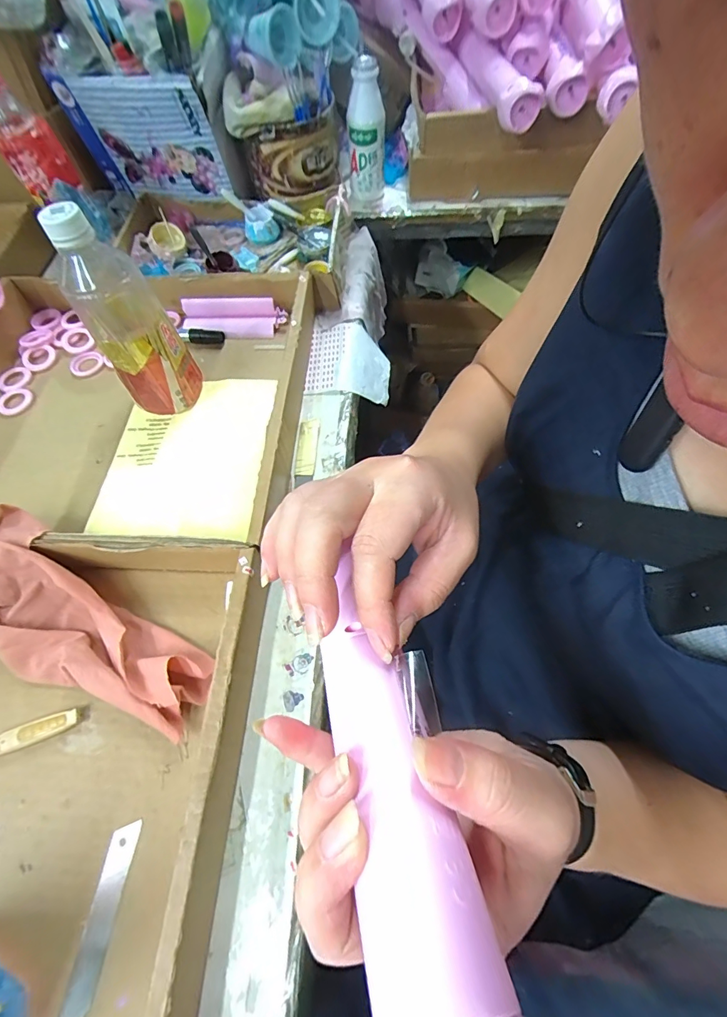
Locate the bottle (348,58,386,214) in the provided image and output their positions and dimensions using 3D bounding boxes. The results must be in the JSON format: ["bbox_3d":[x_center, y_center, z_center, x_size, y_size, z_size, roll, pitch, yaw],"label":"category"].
[{"bbox_3d":[0.005,-0.512,0.583,0.050,0.152,0.043,1,63,3],"label":"bottle"}]

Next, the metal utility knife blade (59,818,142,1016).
[{"bbox_3d":[-0.165,0.257,0.264,0.019,0.004,0.097,6,63,5],"label":"metal utility knife blade"}]

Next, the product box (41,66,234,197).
[{"bbox_3d":[-0.275,-0.464,0.540,0.177,0.138,0.036,1,63,3],"label":"product box"}]

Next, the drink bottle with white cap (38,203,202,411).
[{"bbox_3d":[-0.214,-0.169,0.389,0.070,0.185,0.067,-30,66,-13],"label":"drink bottle with white cap"}]

